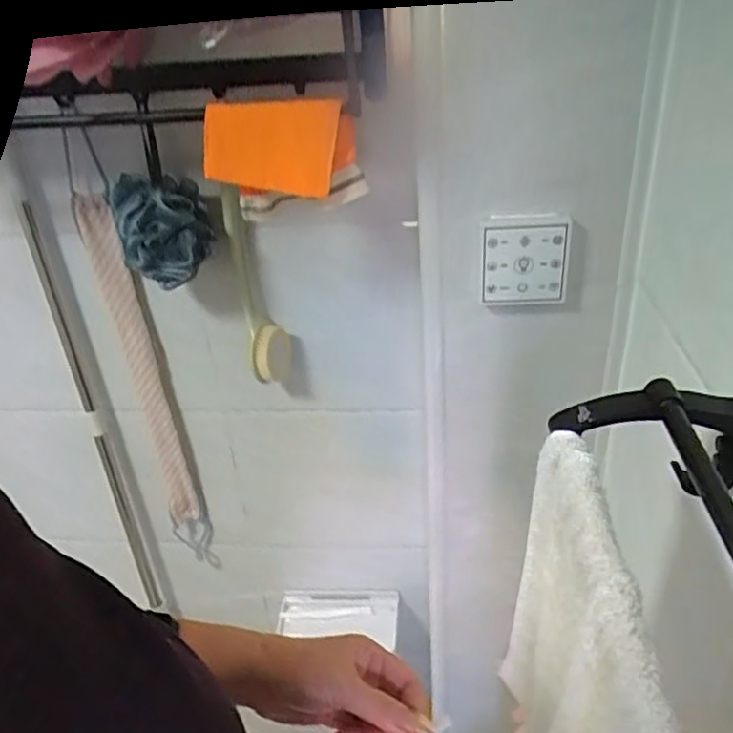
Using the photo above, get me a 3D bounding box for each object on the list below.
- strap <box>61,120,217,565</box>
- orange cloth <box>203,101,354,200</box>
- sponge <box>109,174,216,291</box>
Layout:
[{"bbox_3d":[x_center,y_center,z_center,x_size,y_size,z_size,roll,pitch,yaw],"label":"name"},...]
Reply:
[{"bbox_3d":[-0.327,0.042,1.009,0.059,0.689,0.025,-9,32,-7],"label":"strap"},{"bbox_3d":[-0.085,-0.208,0.644,0.129,0.089,0.081,14,37,27],"label":"orange cloth"},{"bbox_3d":[-0.249,-0.165,0.823,0.115,0.121,0.098,-11,33,-11],"label":"sponge"}]

